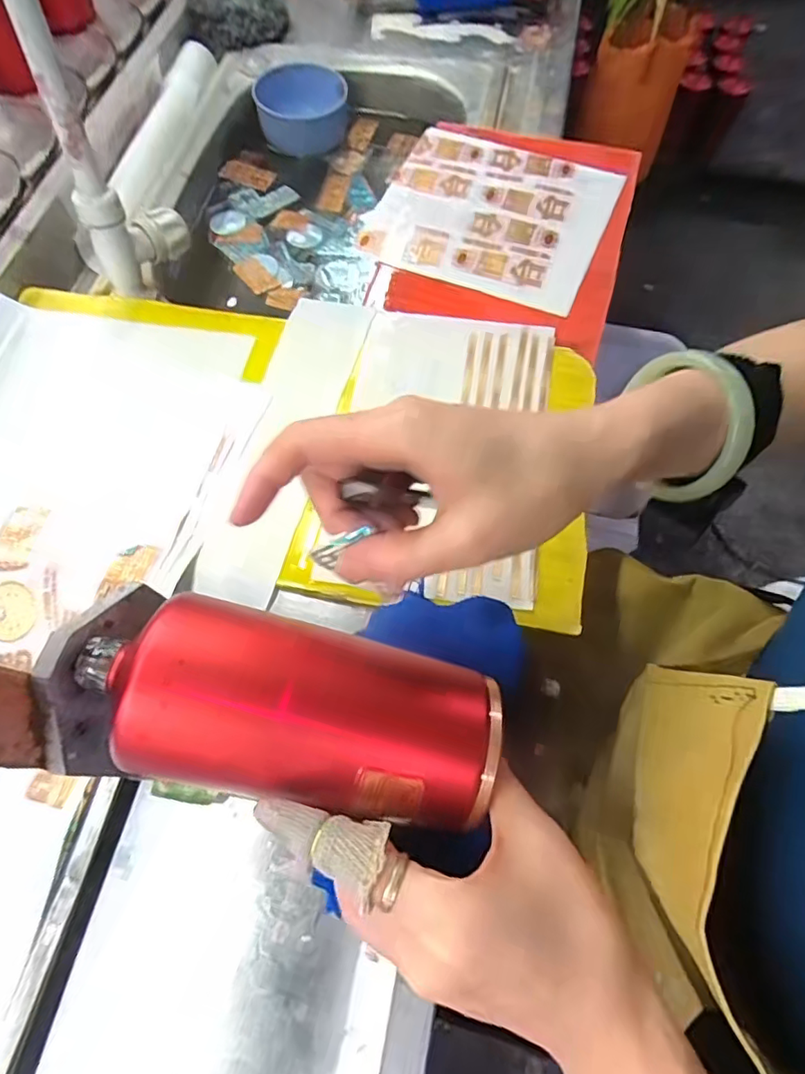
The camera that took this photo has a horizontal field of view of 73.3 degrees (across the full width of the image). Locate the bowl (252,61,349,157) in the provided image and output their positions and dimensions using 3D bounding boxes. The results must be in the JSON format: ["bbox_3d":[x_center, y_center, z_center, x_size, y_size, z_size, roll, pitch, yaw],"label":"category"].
[{"bbox_3d":[-0.122,-0.524,0.662,0.106,0.046,0.098,0,67,0],"label":"bowl"}]

